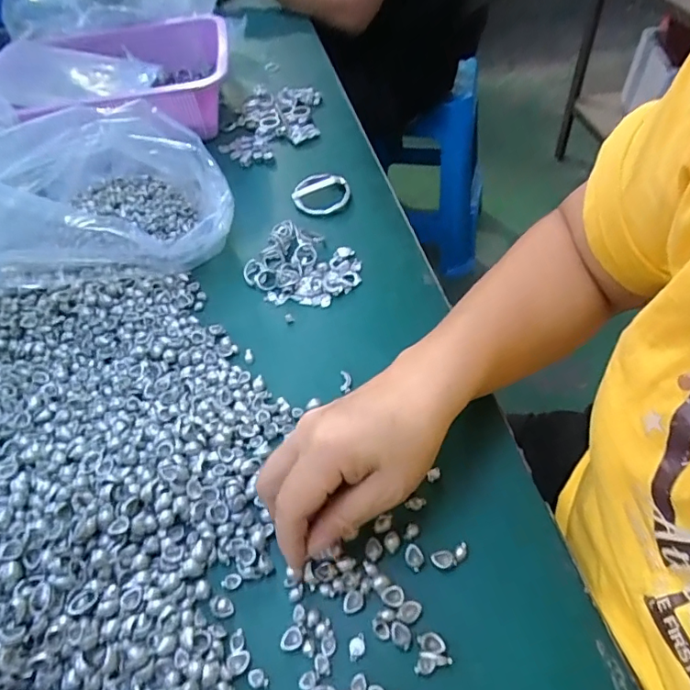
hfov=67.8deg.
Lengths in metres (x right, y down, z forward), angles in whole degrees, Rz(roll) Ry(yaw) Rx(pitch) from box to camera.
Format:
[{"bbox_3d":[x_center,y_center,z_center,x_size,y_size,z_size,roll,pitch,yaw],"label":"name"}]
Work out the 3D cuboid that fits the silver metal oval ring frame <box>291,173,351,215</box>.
[{"bbox_3d":[-0.024,-0.157,0.534,0.057,0.006,0.054,23,69,12],"label":"silver metal oval ring frame"}]

